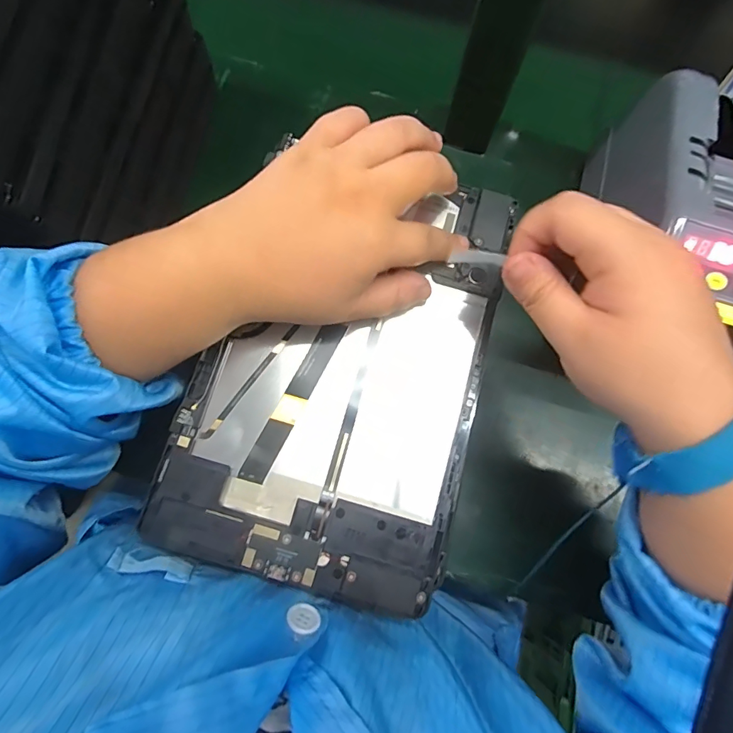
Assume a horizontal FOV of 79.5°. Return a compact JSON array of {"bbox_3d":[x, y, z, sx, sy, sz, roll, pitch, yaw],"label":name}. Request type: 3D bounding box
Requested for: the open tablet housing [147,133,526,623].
[{"bbox_3d":[-0.012,-0.003,0.240,0.146,0.010,0.226,15,75,2],"label":"open tablet housing"}]

